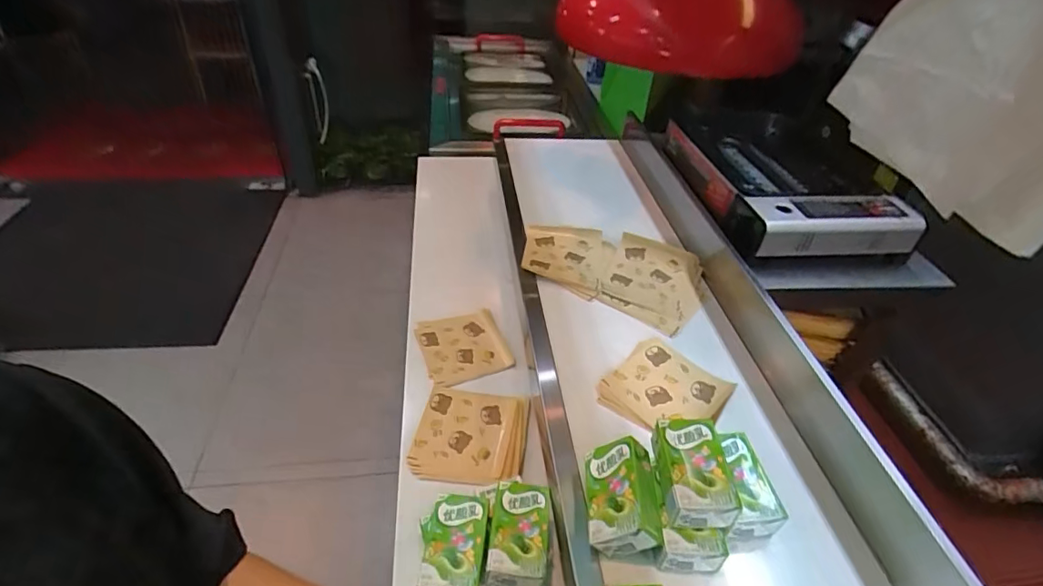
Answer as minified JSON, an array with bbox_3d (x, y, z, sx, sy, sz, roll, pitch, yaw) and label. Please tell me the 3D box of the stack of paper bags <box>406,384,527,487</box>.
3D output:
[{"bbox_3d":[-0.075,0.212,0.782,0.160,0.013,0.161,7,40,3],"label":"stack of paper bags"}]

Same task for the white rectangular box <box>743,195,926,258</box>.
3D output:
[{"bbox_3d":[0.544,-0.122,0.918,0.312,0.071,0.096,-5,41,-11],"label":"white rectangular box"}]

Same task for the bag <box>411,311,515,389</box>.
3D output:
[{"bbox_3d":[-0.105,0.095,0.923,0.145,0.017,0.157,-12,43,-18],"label":"bag"}]

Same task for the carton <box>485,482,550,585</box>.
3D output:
[{"bbox_3d":[-0.002,0.282,0.609,0.066,0.035,0.107,7,40,3],"label":"carton"}]

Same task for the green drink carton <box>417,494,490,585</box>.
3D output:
[{"bbox_3d":[-0.079,0.293,0.592,0.077,0.040,0.109,2,40,-3],"label":"green drink carton"}]

